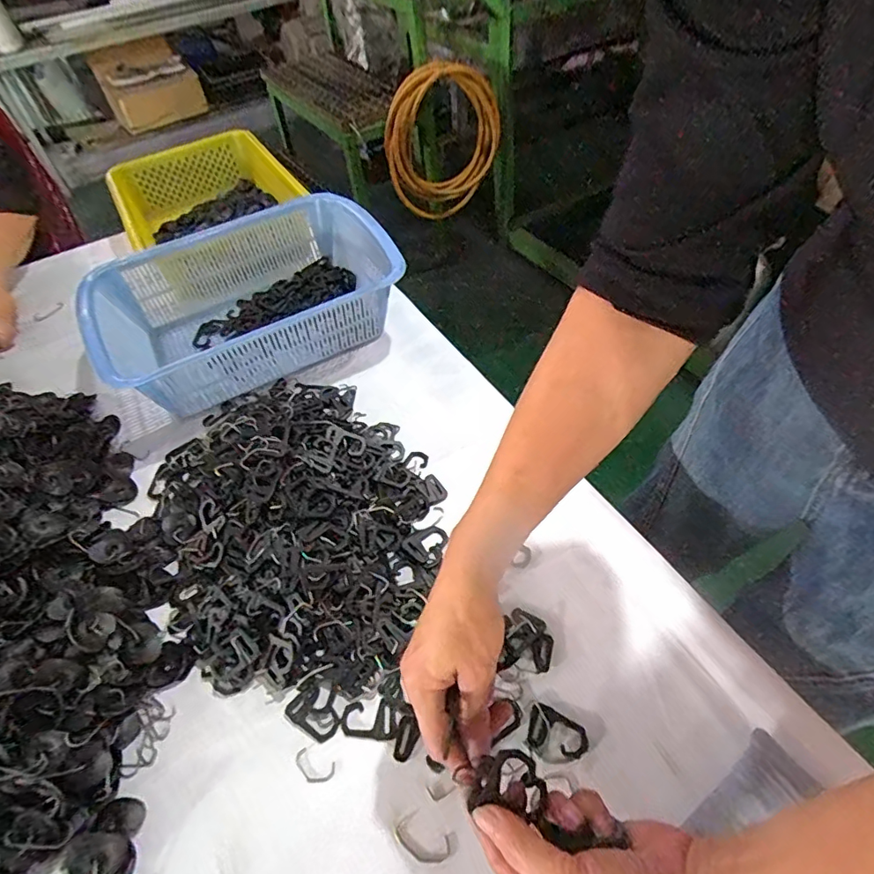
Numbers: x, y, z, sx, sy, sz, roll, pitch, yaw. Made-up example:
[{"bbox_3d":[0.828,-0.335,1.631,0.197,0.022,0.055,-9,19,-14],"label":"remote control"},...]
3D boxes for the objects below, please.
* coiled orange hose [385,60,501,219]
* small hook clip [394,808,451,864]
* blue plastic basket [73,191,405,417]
[{"bbox_3d":[0.009,-0.903,1.579,0.373,0.424,0.105,17,20,-46],"label":"coiled orange hose"},{"bbox_3d":[-0.010,0.274,0.357,0.038,0.004,0.023,27,59,24],"label":"small hook clip"},{"bbox_3d":[-0.241,-0.174,0.675,0.361,0.121,0.260,-29,54,-16],"label":"blue plastic basket"}]

